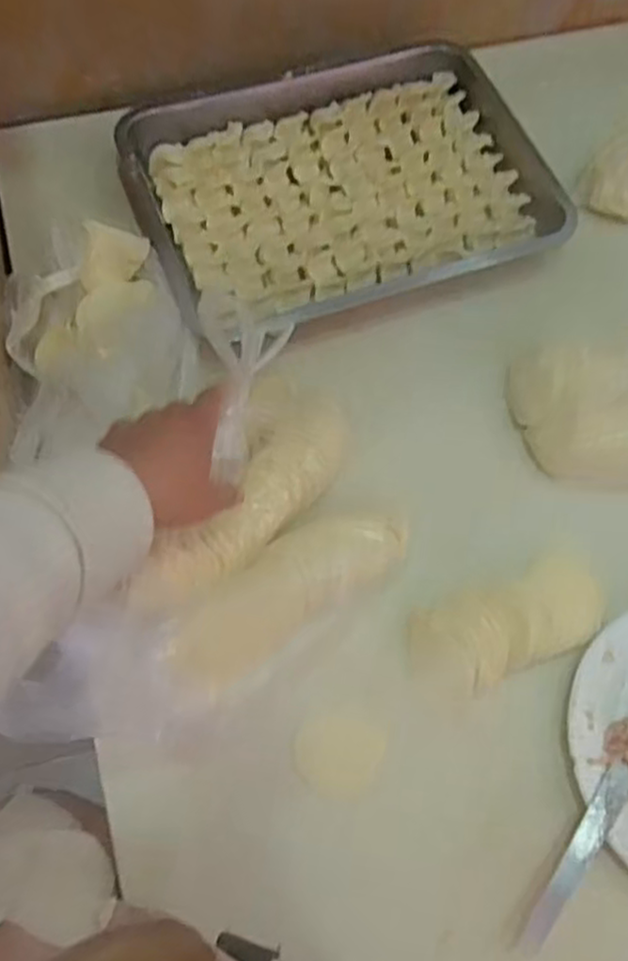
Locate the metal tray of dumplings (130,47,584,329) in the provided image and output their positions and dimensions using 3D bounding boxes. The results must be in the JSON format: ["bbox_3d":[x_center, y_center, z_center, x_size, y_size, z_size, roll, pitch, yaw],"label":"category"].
[{"bbox_3d":[0.028,-0.301,0.743,0.400,0.028,0.286,-19,69,-9],"label":"metal tray of dumplings"}]

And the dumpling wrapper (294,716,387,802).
[{"bbox_3d":[0.018,0.202,0.547,0.061,0.004,0.057,1,72,-3],"label":"dumpling wrapper"}]

